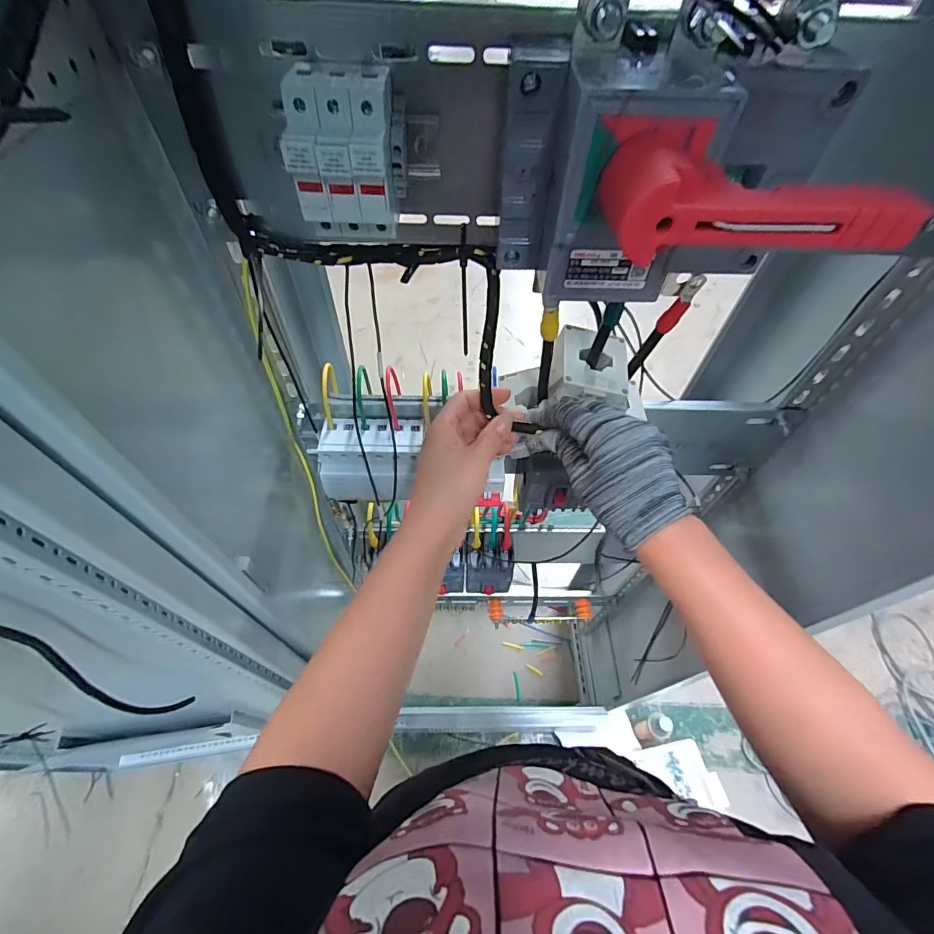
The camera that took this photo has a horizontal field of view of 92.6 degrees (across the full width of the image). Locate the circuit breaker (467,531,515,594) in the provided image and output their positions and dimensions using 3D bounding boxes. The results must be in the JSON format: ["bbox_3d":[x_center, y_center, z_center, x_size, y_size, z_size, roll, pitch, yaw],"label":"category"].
[{"bbox_3d":[0.038,0.164,0.742,0.079,0.098,0.070,1,56,-1],"label":"circuit breaker"}]

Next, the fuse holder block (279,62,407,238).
[{"bbox_3d":[-0.070,-0.179,0.263,0.066,0.078,0.058,2,56,0],"label":"fuse holder block"}]

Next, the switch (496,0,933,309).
[{"bbox_3d":[0.111,-0.142,0.241,0.176,0.109,0.111,1,56,-1],"label":"switch"}]

